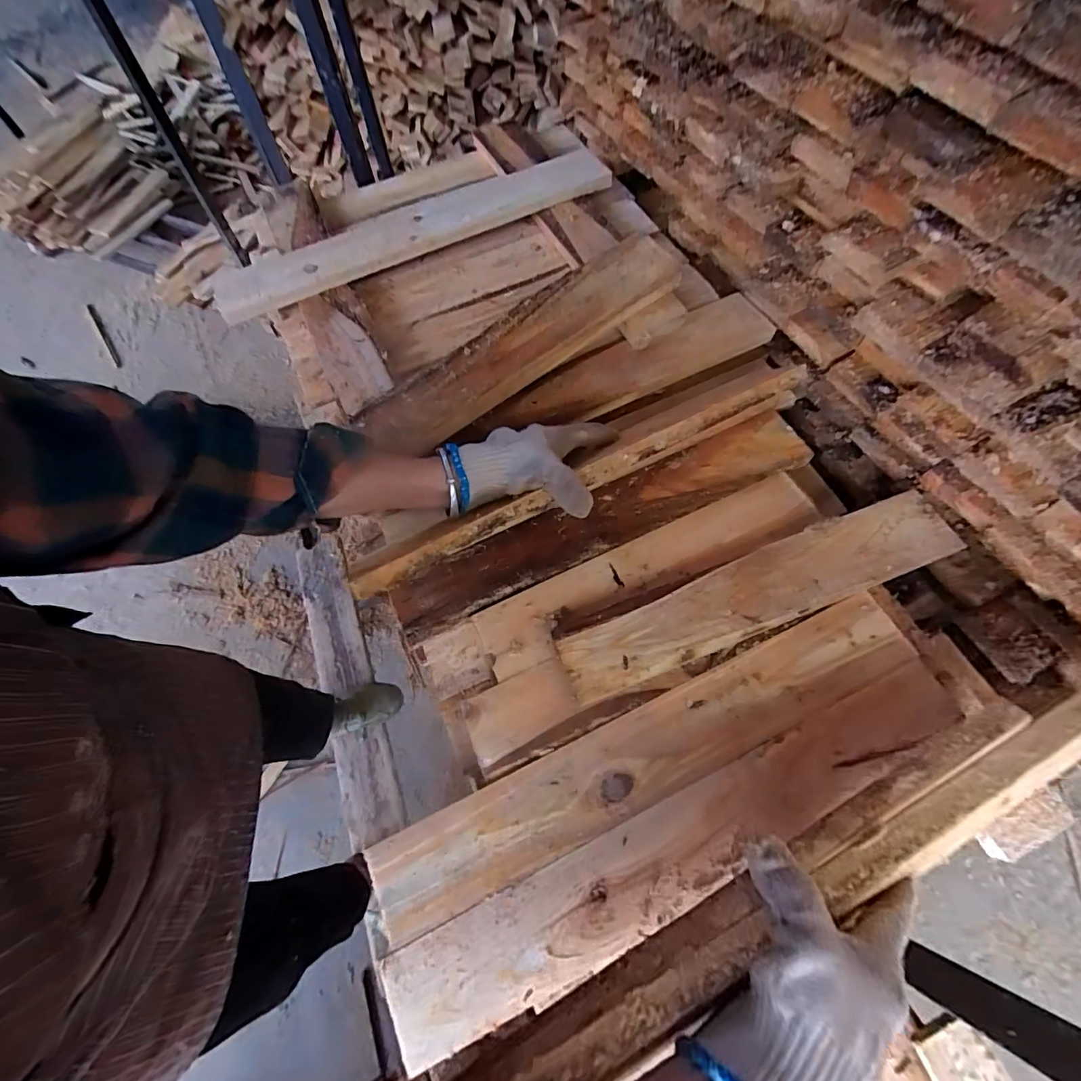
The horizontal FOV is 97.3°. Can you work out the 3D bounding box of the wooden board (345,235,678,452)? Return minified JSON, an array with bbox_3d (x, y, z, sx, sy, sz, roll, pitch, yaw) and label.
[{"bbox_3d":[-0.010,-0.208,0.506,0.394,0.034,0.084,-36,83,-12],"label":"wooden board"}]

